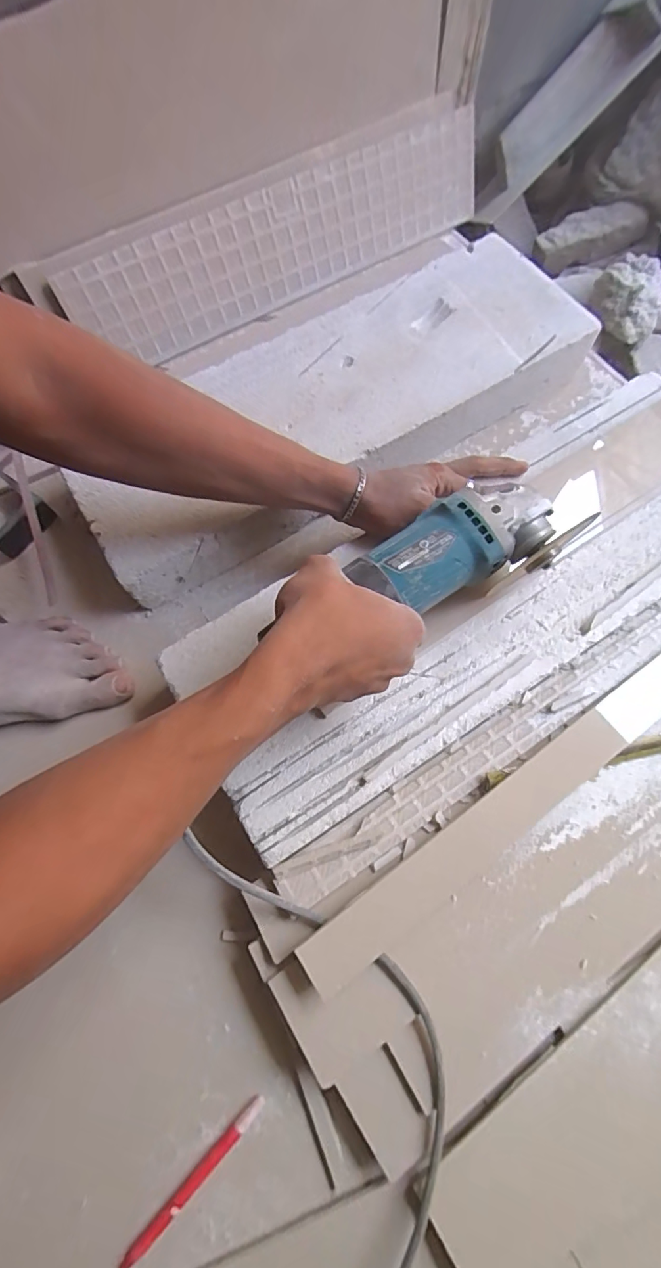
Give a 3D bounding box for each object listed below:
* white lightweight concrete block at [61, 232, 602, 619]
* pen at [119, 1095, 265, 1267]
[{"bbox_3d":[0.009,-0.251,0.562,0.589,0.088,0.216,-33,71,-10],"label":"white lightweight concrete block"},{"bbox_3d":[-0.098,0.399,0.356,0.129,0.007,0.012,-43,73,-14],"label":"pen"}]

